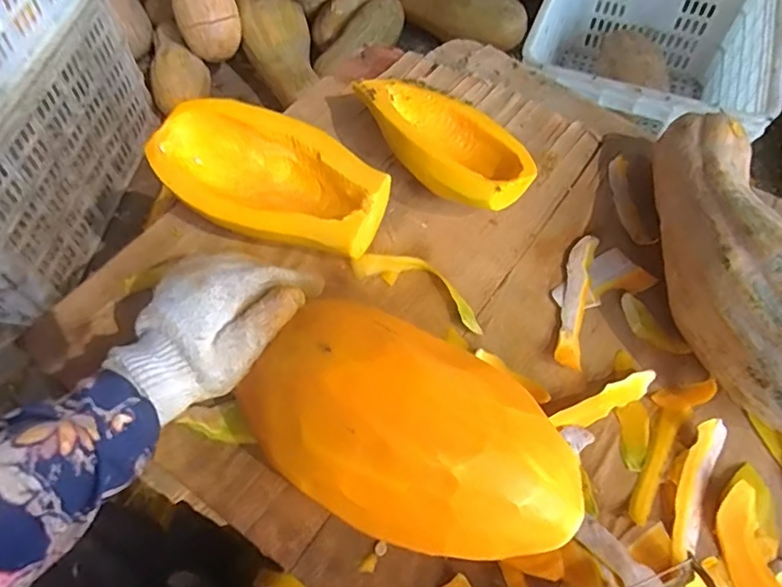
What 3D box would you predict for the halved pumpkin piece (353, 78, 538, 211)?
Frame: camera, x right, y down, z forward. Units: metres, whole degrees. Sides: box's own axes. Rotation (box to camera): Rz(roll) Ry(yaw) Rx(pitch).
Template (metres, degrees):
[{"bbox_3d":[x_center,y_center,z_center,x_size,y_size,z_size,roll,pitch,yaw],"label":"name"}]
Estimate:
[{"bbox_3d":[0.052,-0.161,0.604,0.124,0.078,0.217,-34,65,-19],"label":"halved pumpkin piece"}]

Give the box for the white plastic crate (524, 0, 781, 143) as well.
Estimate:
[{"bbox_3d":[0.447,-0.411,1.038,0.366,0.270,0.525,19,61,10],"label":"white plastic crate"}]

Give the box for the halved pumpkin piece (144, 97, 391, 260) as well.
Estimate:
[{"bbox_3d":[-0.121,-0.104,0.563,0.231,0.086,0.116,15,60,8],"label":"halved pumpkin piece"}]

